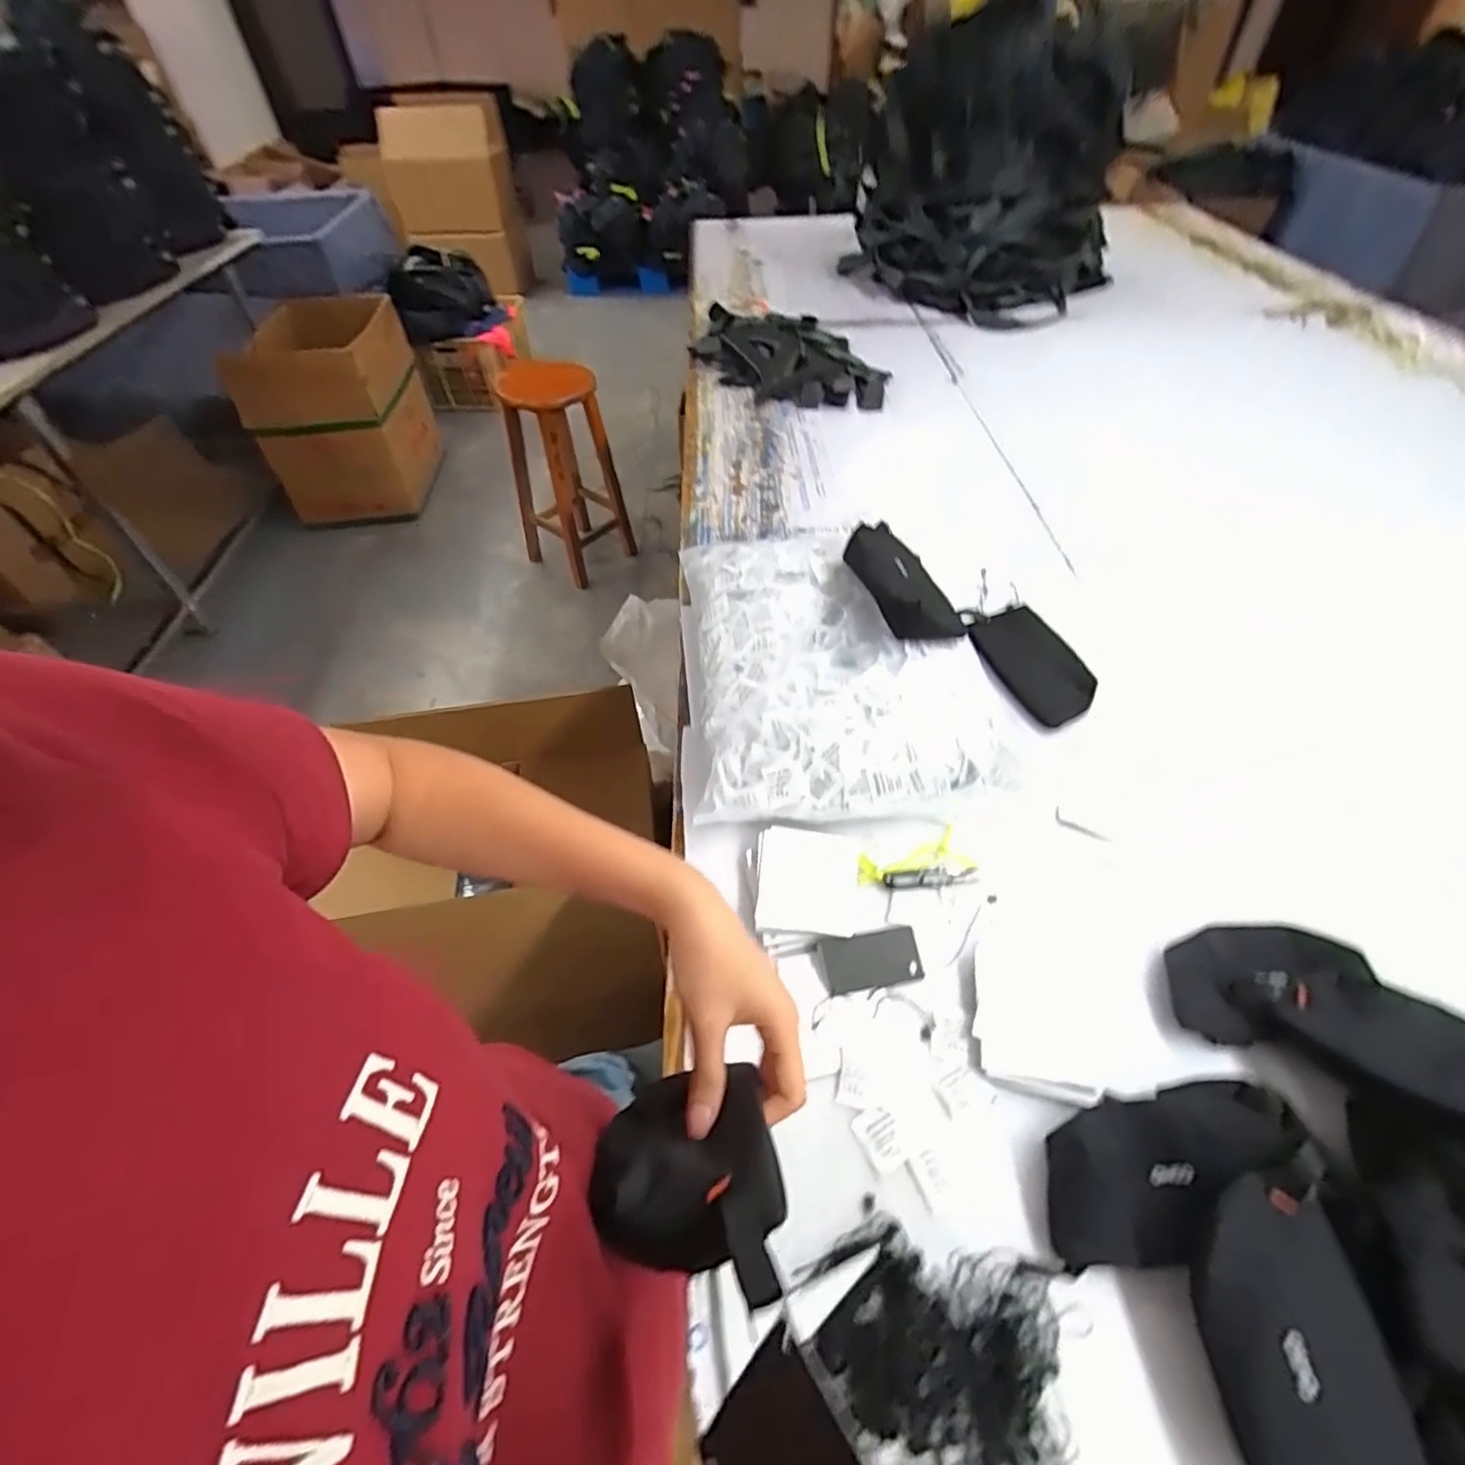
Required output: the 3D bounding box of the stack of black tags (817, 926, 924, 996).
[{"bbox_3d":[0.128,0.210,0.597,0.086,0.008,0.047,-11,65,-1],"label":"stack of black tags"}]

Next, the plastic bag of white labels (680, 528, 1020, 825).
[{"bbox_3d":[0.114,-0.089,0.785,0.337,0.109,0.428,-5,50,-2],"label":"plastic bag of white labels"}]

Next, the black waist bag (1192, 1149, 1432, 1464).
[{"bbox_3d":[0.346,0.380,0.407,0.095,0.069,0.190,5,50,5],"label":"black waist bag"}]

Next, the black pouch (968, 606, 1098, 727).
[{"bbox_3d":[0.376,-0.091,0.815,0.090,0.040,0.180,-10,51,-7],"label":"black pouch"}]

